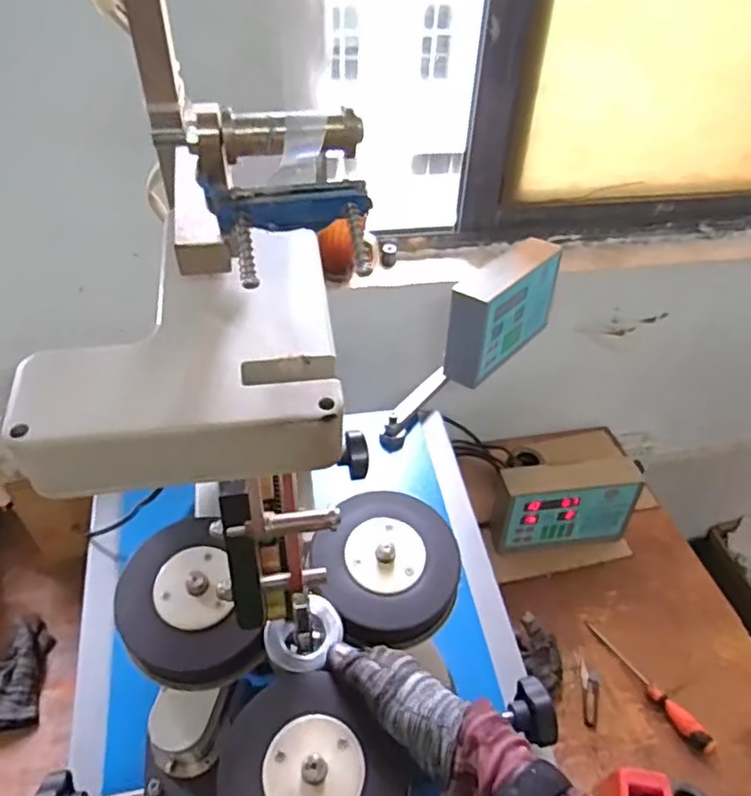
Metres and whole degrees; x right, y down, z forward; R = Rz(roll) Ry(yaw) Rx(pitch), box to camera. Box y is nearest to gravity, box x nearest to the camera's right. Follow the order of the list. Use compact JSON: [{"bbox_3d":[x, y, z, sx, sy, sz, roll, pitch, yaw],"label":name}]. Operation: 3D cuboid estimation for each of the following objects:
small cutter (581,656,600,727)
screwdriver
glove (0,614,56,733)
[{"bbox_3d":[0.310,0.426,0.904,0.024,0.012,0.091,10,43,8],"label":"small cutter"},{"bbox_3d":[0.395,0.405,0.905,0.027,0.033,0.217,-19,47,-22],"label":"screwdriver"},{"bbox_3d":[-0.507,0.381,0.885,0.079,0.032,0.166,-6,43,-10],"label":"glove"}]

